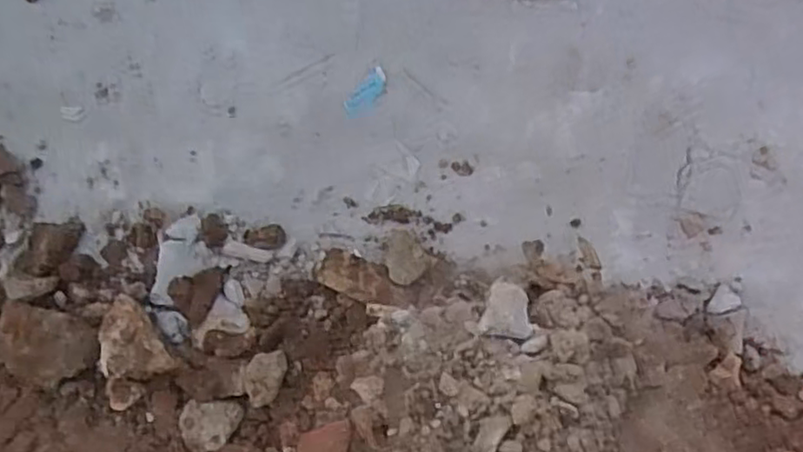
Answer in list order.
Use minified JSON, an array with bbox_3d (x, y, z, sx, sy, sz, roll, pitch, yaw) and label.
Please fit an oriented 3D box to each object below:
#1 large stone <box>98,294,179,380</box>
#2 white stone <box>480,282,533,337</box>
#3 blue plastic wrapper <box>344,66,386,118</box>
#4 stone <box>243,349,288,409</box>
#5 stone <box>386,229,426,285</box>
[{"bbox_3d":[-0.440,0.187,1.068,0.099,0.056,0.144,-34,73,-8],"label":"large stone"},{"bbox_3d":[0.127,0.099,0.822,0.061,0.040,0.085,-8,42,15],"label":"white stone"},{"bbox_3d":[-0.059,-0.238,1.211,0.042,0.029,0.105,38,77,14],"label":"blue plastic wrapper"},{"bbox_3d":[-0.220,0.241,1.063,0.061,0.030,0.089,16,73,8],"label":"stone"},{"bbox_3d":[0.007,0.052,1.155,0.065,0.026,0.097,-10,71,0],"label":"stone"}]

